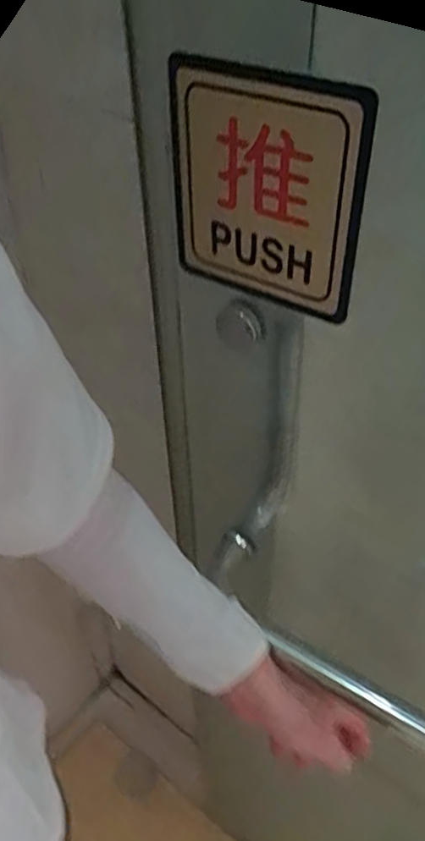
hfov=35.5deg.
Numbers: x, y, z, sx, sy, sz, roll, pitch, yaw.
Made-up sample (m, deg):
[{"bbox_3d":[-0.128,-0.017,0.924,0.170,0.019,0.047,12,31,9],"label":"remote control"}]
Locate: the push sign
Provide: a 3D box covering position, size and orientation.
[{"bbox_3d":[0.024,-0.108,0.323,0.109,0.114,0.010,27,52,28],"label":"push sign"}]

